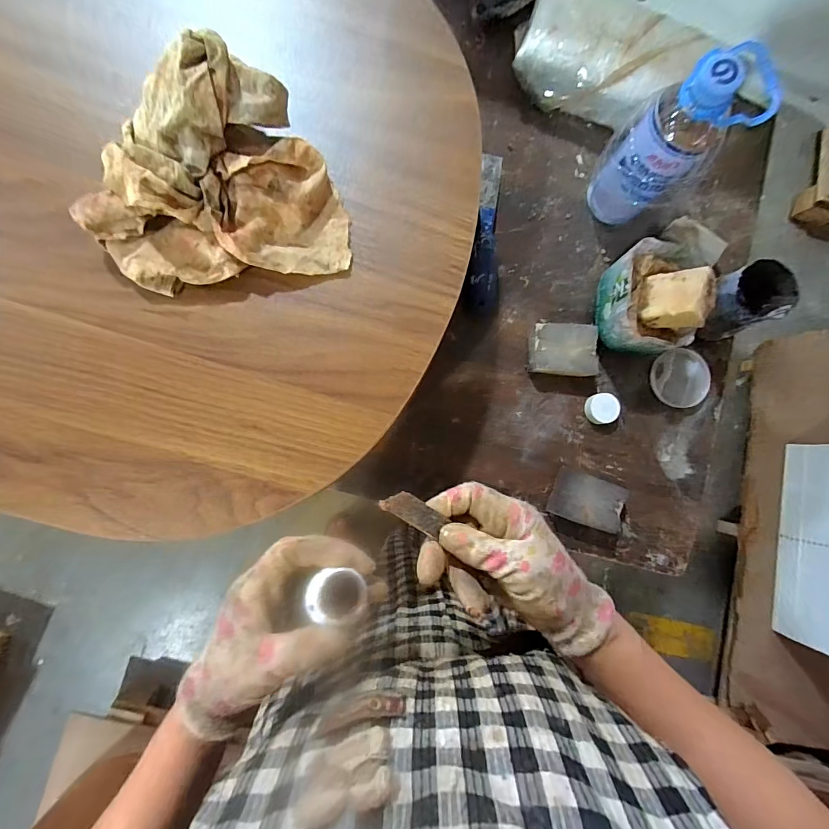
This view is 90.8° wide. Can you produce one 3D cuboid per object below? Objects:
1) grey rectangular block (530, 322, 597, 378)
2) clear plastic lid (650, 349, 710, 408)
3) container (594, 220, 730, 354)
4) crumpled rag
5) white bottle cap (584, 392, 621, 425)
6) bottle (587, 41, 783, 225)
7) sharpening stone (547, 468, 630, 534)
[{"bbox_3d":[0.159,-0.069,0.444,0.069,0.028,0.053,4,86,-4],"label":"grey rectangular block"},{"bbox_3d":[0.300,-0.041,0.462,0.062,0.014,0.064,0,86,-4],"label":"clear plastic lid"},{"bbox_3d":[0.241,-0.121,0.416,0.082,0.103,0.117,13,85,-3],"label":"container"},{"bbox_3d":[-0.146,-0.170,0.290,0.180,0.070,0.136,-10,87,-5],"label":"crumpled rag"},{"bbox_3d":[0.207,-0.007,0.450,0.034,0.016,0.033,0,86,-4],"label":"white bottle cap"},{"bbox_3d":[0.245,-0.254,0.393,0.086,0.165,0.074,-14,87,-5],"label":"bottle"},{"bbox_3d":[0.185,0.092,0.437,0.070,0.019,0.049,19,80,12],"label":"sharpening stone"}]

